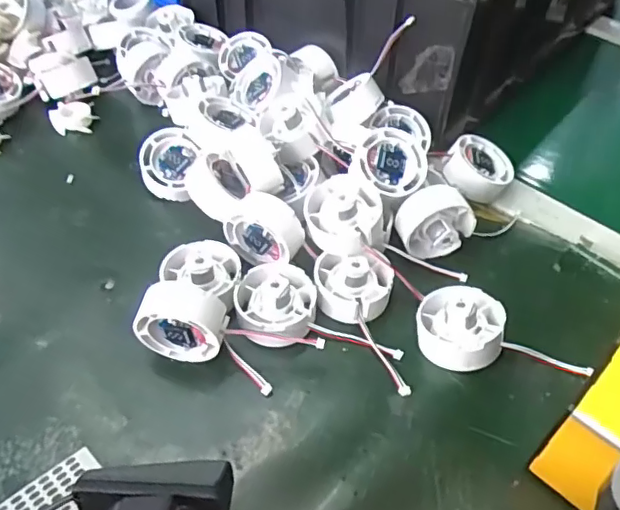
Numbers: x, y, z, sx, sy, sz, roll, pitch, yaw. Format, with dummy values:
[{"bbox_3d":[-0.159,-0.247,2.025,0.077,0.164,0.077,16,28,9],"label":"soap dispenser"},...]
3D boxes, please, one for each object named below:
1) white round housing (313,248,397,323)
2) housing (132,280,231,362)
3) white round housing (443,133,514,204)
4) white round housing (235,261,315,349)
[{"bbox_3d":[0.031,0.020,0.407,0.054,0.027,0.048,7,49,4],"label":"white round housing"},{"bbox_3d":[-0.080,0.043,0.367,0.053,0.058,0.024,7,49,4],"label":"housing"},{"bbox_3d":[0.139,-0.071,0.484,0.058,0.023,0.058,13,56,-19],"label":"white round housing"},{"bbox_3d":[-0.023,0.028,0.393,0.052,0.026,0.057,1,49,-1],"label":"white round housing"}]

